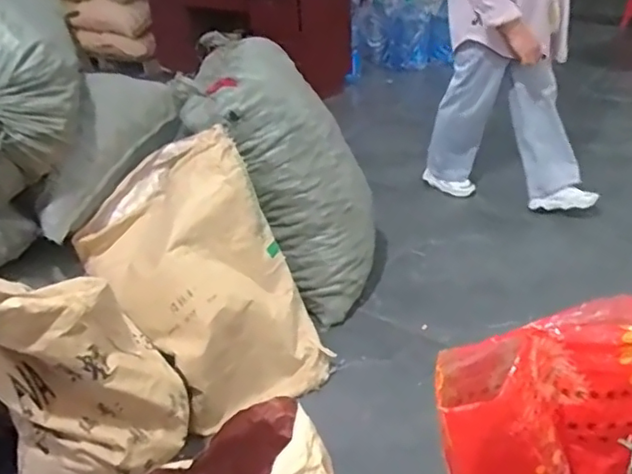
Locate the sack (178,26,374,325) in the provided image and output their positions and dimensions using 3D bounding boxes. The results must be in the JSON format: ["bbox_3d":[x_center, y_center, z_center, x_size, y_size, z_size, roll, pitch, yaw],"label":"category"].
[{"bbox_3d":[-0.080,-0.180,1.732,0.320,0.901,0.336,-15,19,39],"label":"sack"}]

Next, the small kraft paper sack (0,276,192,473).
[{"bbox_3d":[-0.488,0.301,1.222,0.354,0.517,0.299,-21,35,-26],"label":"small kraft paper sack"}]

